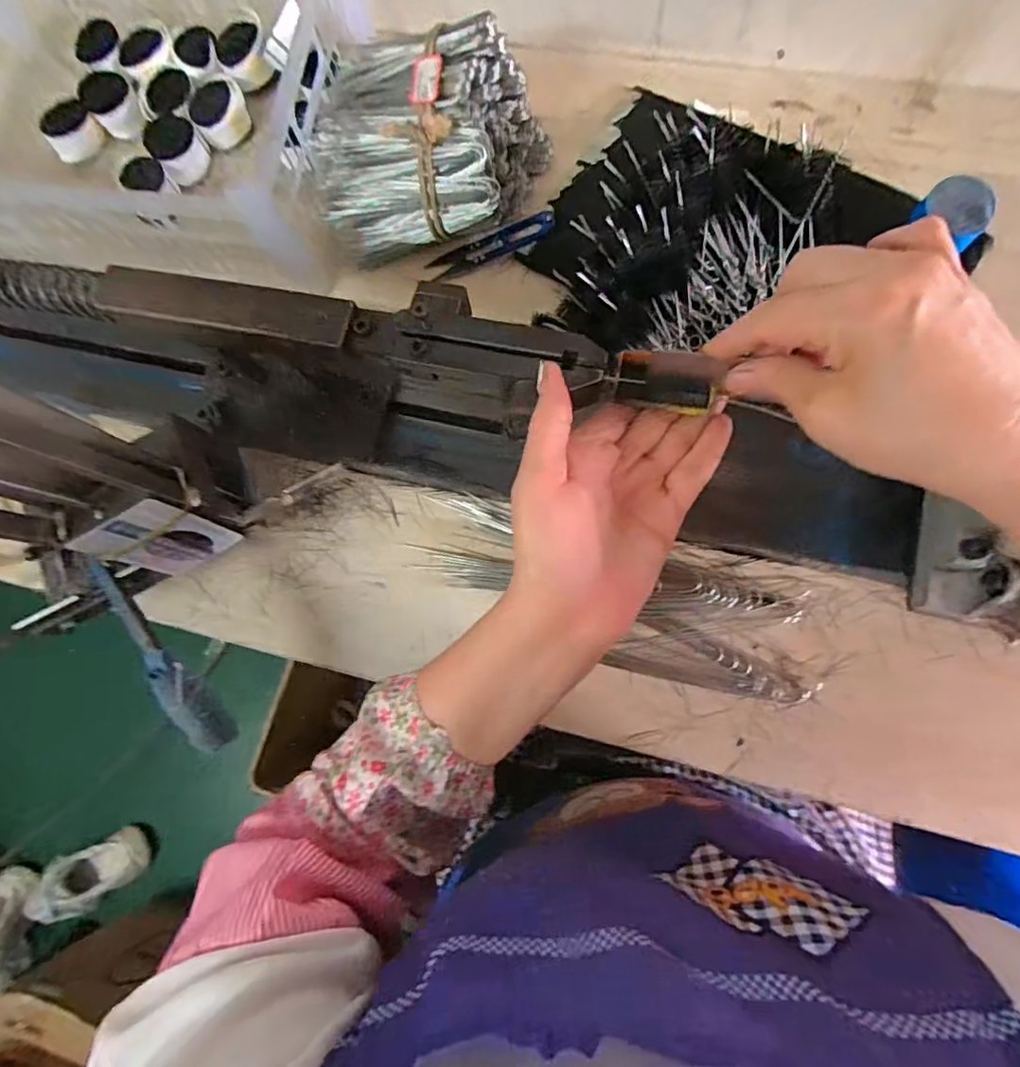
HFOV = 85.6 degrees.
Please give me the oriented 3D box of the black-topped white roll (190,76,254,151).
[{"bbox_3d":[-0.270,-0.394,0.515,0.049,0.025,0.047,-1,81,5],"label":"black-topped white roll"}]

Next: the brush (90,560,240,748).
[{"bbox_3d":[-0.233,0.080,0.369,0.023,0.025,0.148,-38,78,-2],"label":"brush"}]

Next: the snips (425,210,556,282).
[{"bbox_3d":[-0.015,-0.251,0.480,0.112,0.010,0.026,-23,80,1],"label":"snips"}]

